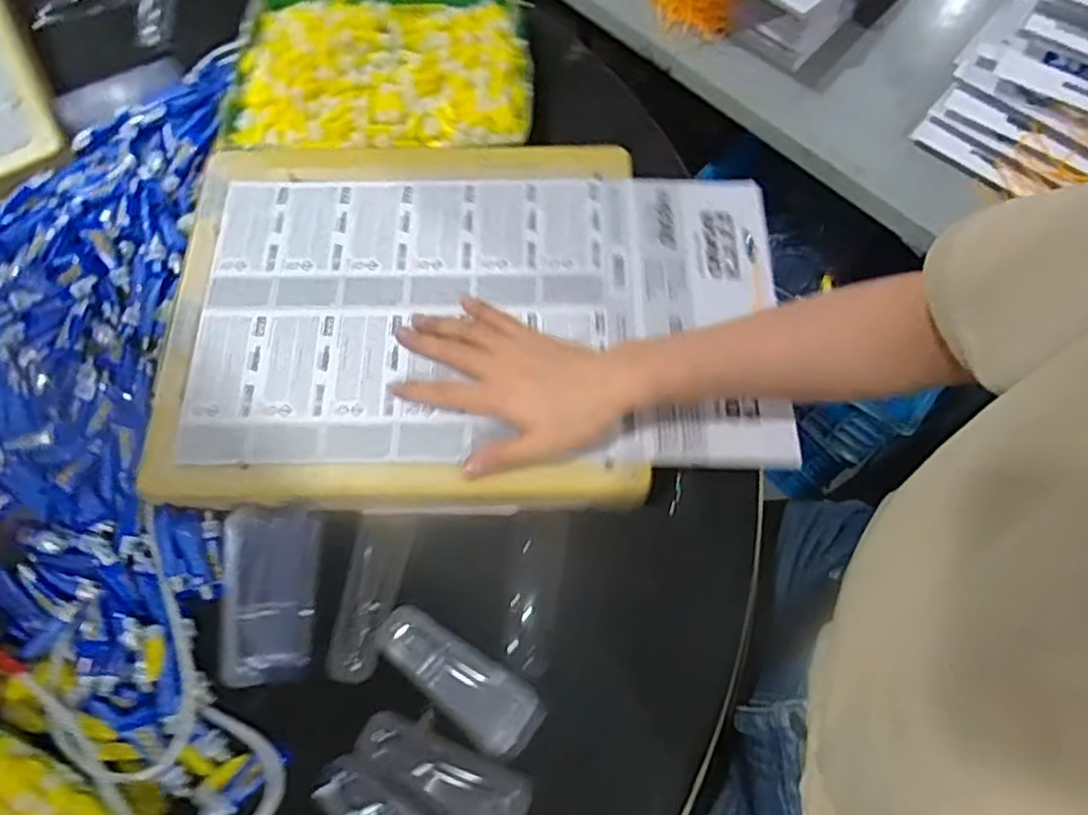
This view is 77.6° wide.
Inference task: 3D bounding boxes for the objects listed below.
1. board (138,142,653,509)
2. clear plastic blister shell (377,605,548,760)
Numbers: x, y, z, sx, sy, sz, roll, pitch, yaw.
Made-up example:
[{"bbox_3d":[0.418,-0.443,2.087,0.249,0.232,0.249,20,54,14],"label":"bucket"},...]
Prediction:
[{"bbox_3d":[-0.100,-0.082,0.503,0.338,0.023,0.306,1,69,0],"label":"board"},{"bbox_3d":[-0.055,0.172,0.434,0.115,0.012,0.043,35,72,12],"label":"clear plastic blister shell"}]

